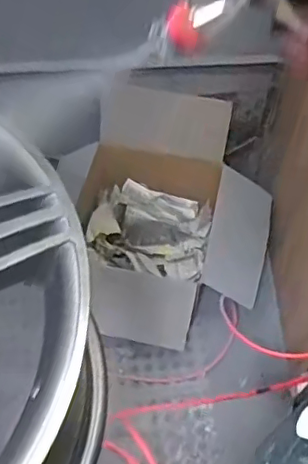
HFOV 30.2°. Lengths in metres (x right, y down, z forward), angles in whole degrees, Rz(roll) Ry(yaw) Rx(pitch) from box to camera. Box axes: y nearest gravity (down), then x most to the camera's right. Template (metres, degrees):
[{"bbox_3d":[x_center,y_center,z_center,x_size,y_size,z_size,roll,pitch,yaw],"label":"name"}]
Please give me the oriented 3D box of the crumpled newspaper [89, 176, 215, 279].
[{"bbox_3d":[-0.013,0.002,1.450,0.299,0.128,0.262,9,59,5],"label":"crumpled newspaper"}]

